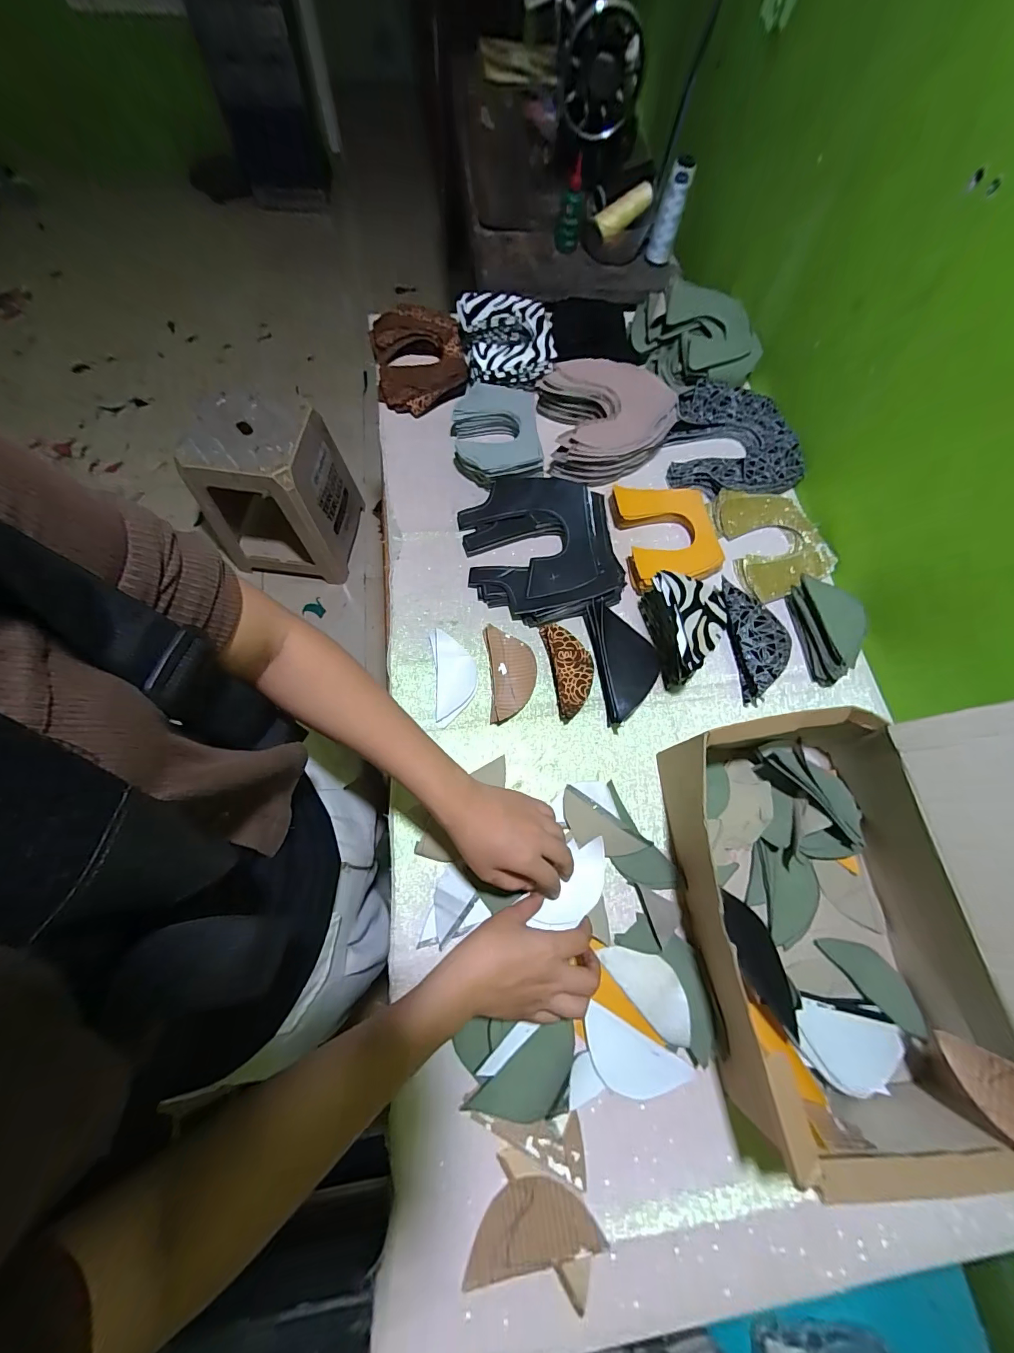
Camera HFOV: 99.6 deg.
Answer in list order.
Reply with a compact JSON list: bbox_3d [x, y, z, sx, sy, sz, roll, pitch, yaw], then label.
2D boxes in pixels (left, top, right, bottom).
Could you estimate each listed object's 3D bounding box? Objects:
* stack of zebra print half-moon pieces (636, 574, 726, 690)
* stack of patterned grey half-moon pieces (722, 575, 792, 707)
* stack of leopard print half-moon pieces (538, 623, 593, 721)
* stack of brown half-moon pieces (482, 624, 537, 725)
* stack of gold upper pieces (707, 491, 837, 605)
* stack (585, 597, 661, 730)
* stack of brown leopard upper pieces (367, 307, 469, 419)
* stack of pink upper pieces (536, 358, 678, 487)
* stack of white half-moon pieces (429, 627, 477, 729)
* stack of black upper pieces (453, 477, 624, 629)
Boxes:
[{"bbox_3d":[0.210,-0.057,0.508,0.064,0.077,0.122,-7,72,-6],"label":"stack of zebra print half-moon pieces"},{"bbox_3d":[0.316,-0.043,0.538,0.076,0.024,0.152,-2,71,-5],"label":"stack of patterned grey half-moon pieces"},{"bbox_3d":[0.077,-0.010,0.516,0.048,0.019,0.116,-9,72,-7],"label":"stack of leopard print half-moon pieces"},{"bbox_3d":[0.006,-0.004,0.514,0.057,0.016,0.116,-4,71,-5],"label":"stack of brown half-moon pieces"},{"bbox_3d":[0.367,-0.189,0.593,0.133,0.033,0.156,-14,72,-9],"label":"stack of gold upper pieces"},{"bbox_3d":[0.142,-0.021,0.519,0.069,0.033,0.148,-6,71,-6],"label":"stack"},{"bbox_3d":[-0.136,-0.490,0.662,0.134,0.041,0.174,-9,72,-7],"label":"stack of brown leopard upper pieces"},{"bbox_3d":[0.146,-0.372,0.624,0.178,0.055,0.175,-6,71,-6],"label":"stack of pink upper pieces"},{"bbox_3d":[-0.063,-0.001,0.509,0.051,0.017,0.113,-6,71,-6],"label":"stack of white half-moon pieces"},{"bbox_3d":[0.043,-0.175,0.559,0.190,0.029,0.211,-9,72,-7],"label":"stack of black upper pieces"}]

